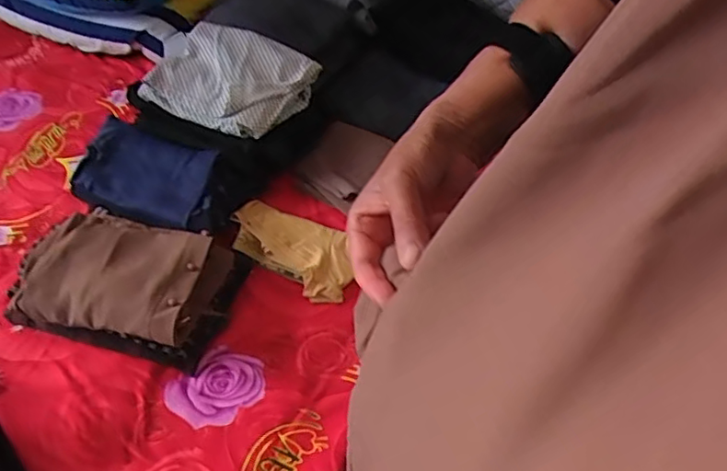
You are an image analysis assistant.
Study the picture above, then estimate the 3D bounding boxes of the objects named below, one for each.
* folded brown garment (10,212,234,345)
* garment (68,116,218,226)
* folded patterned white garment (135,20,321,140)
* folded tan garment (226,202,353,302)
[{"bbox_3d":[-0.379,0.060,0.921,0.309,0.105,0.195,12,53,8],"label":"folded brown garment"},{"bbox_3d":[-0.372,-0.104,1.048,0.269,0.045,0.160,18,75,19],"label":"garment"},{"bbox_3d":[-0.240,-0.273,1.084,0.269,0.083,0.198,22,55,15],"label":"folded patterned white garment"},{"bbox_3d":[-0.118,0.018,1.002,0.234,0.030,0.116,27,57,19],"label":"folded tan garment"}]

